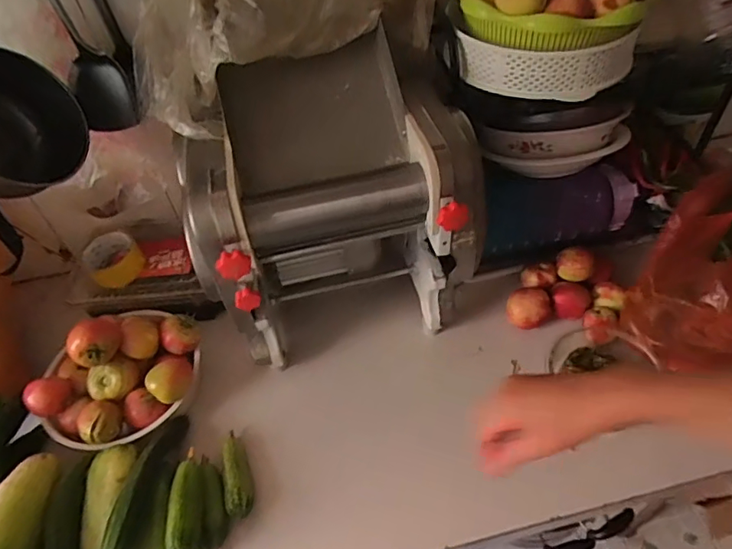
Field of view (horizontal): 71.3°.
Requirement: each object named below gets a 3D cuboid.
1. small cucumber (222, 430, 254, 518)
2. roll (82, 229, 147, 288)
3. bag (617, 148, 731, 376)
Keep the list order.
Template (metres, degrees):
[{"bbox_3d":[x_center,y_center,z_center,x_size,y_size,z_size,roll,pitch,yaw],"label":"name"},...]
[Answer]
[{"bbox_3d":[-0.163,0.243,0.640,0.031,0.024,0.109,-15,49,-7],"label":"small cucumber"},{"bbox_3d":[-0.393,-0.021,0.803,0.078,0.051,0.084,-3,48,3],"label":"roll"},{"bbox_3d":[0.479,-0.034,0.655,0.166,0.132,0.313,28,75,27],"label":"bag"}]

